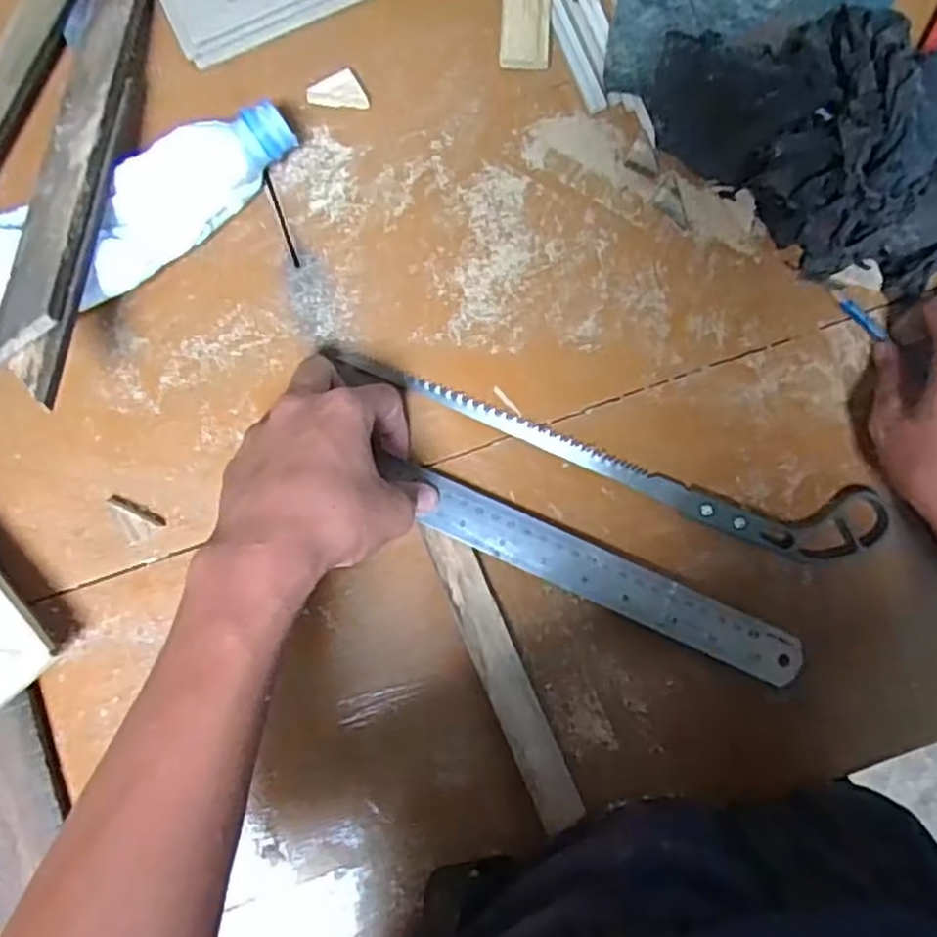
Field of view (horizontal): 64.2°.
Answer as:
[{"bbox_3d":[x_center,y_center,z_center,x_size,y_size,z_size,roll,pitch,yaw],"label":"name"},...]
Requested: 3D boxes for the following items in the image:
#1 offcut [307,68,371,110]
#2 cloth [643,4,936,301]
[{"bbox_3d":[-0.079,-0.232,0.456,0.036,0.009,0.020,3,85,1],"label":"offcut"},{"bbox_3d":[0.249,-0.185,0.425,0.291,0.065,0.145,21,85,2],"label":"cloth"}]

